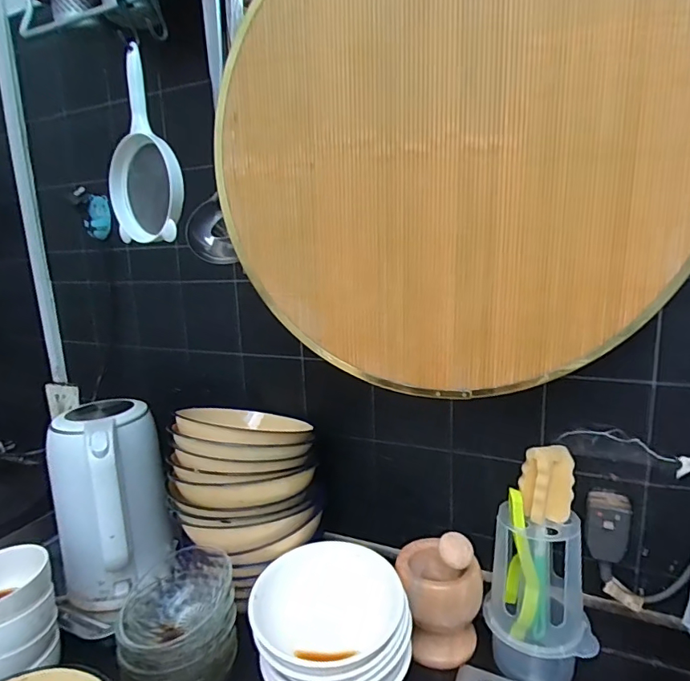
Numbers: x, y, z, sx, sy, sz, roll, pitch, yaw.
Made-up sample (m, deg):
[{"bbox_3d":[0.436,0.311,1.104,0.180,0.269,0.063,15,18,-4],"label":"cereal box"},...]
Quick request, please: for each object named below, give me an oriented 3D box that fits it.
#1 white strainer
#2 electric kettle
[{"bbox_3d":[-0.242,-0.220,0.573,0.043,0.197,0.119,-13,16,-42],"label":"white strainer"},{"bbox_3d":[-0.321,0.236,0.680,0.147,0.257,0.175,-10,14,-32],"label":"electric kettle"}]

